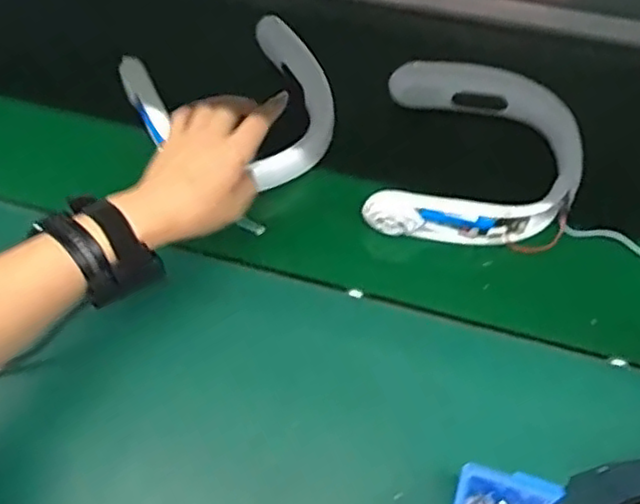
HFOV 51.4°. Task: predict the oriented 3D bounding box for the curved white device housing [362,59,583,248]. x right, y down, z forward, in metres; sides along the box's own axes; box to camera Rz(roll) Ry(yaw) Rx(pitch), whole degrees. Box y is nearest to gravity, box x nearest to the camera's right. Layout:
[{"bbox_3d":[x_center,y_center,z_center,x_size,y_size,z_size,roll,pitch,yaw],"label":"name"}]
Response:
[{"bbox_3d":[0.159,-0.101,0.676,0.192,0.057,0.205,11,65,6],"label":"curved white device housing"}]

